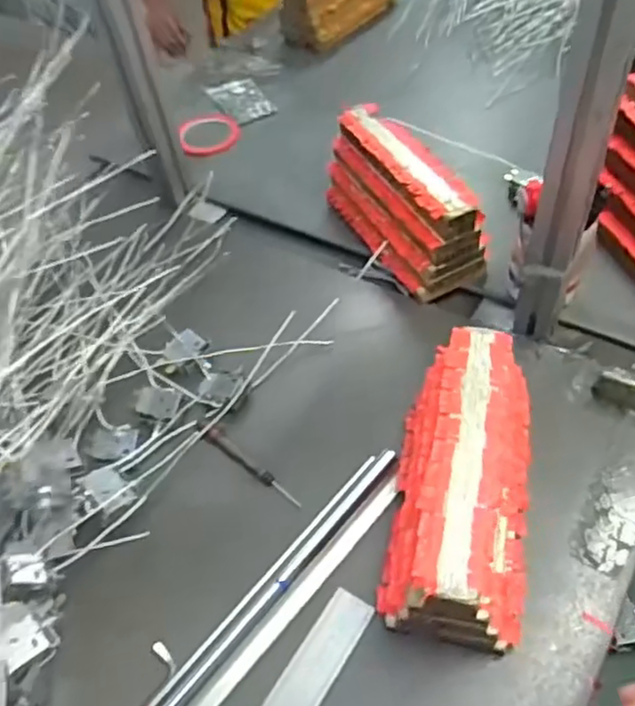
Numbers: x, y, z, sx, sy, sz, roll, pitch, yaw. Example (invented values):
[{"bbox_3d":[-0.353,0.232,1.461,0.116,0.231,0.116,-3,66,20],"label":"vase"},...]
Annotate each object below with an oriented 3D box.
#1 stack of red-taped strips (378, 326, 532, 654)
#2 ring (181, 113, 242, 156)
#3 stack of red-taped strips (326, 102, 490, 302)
[{"bbox_3d":[0.128,0.110,0.570,0.113,0.115,0.240,7,54,10],"label":"stack of red-taped strips"},{"bbox_3d":[-0.164,-0.346,1.033,0.092,0.017,0.093,-2,53,3],"label":"ring"},{"bbox_3d":[0.098,-0.188,0.812,0.091,0.124,0.244,-25,55,-13],"label":"stack of red-taped strips"}]

